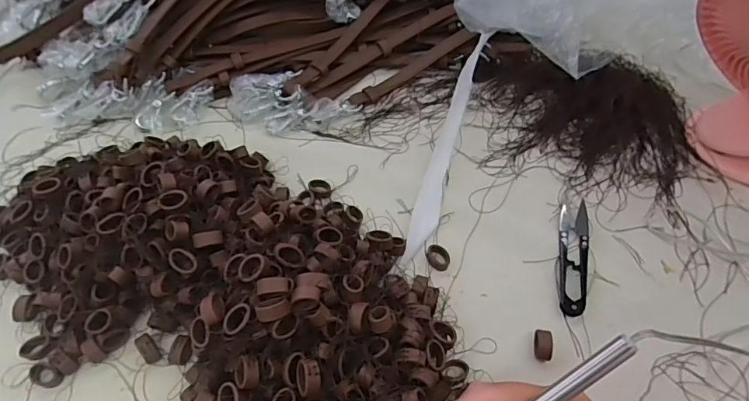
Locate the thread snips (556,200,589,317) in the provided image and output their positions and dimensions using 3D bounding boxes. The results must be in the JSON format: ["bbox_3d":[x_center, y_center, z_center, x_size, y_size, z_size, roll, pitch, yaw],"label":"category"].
[{"bbox_3d":[0.158,0.044,0.363,0.023,0.008,0.096,12,58,7],"label":"thread snips"}]

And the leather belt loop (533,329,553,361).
[{"bbox_3d":[0.120,0.103,0.326,0.010,0.013,0.021,8,57,5],"label":"leather belt loop"}]

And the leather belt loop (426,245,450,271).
[{"bbox_3d":[0.051,0.045,0.368,0.015,0.007,0.022,-38,65,-22],"label":"leather belt loop"}]

